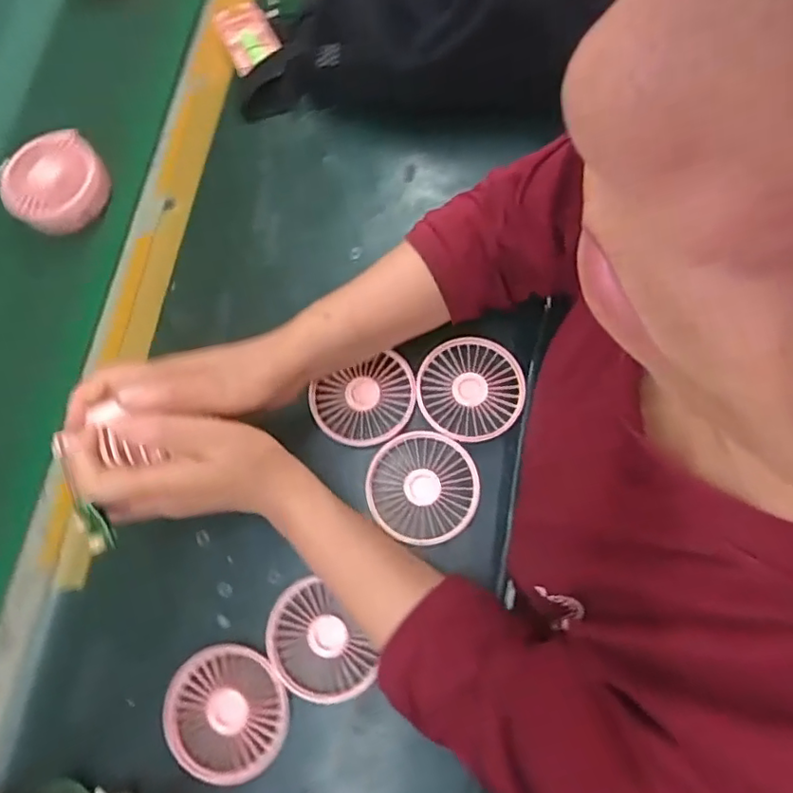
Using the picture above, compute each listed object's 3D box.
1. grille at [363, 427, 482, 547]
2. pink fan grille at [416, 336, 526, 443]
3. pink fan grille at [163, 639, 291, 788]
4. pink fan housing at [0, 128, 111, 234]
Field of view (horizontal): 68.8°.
[{"bbox_3d":[0.021,0.073,0.468,0.086,0.012,0.086,-2,73,6],"label":"grille"},{"bbox_3d":[0.063,-0.007,0.487,0.087,0.007,0.087,-2,73,6],"label":"pink fan grille"},{"bbox_3d":[-0.127,0.234,0.429,0.088,0.007,0.091,-37,73,-5],"label":"pink fan grille"},{"bbox_3d":[-0.324,-0.204,0.554,0.085,0.026,0.093,-1,74,2],"label":"pink fan housing"}]

